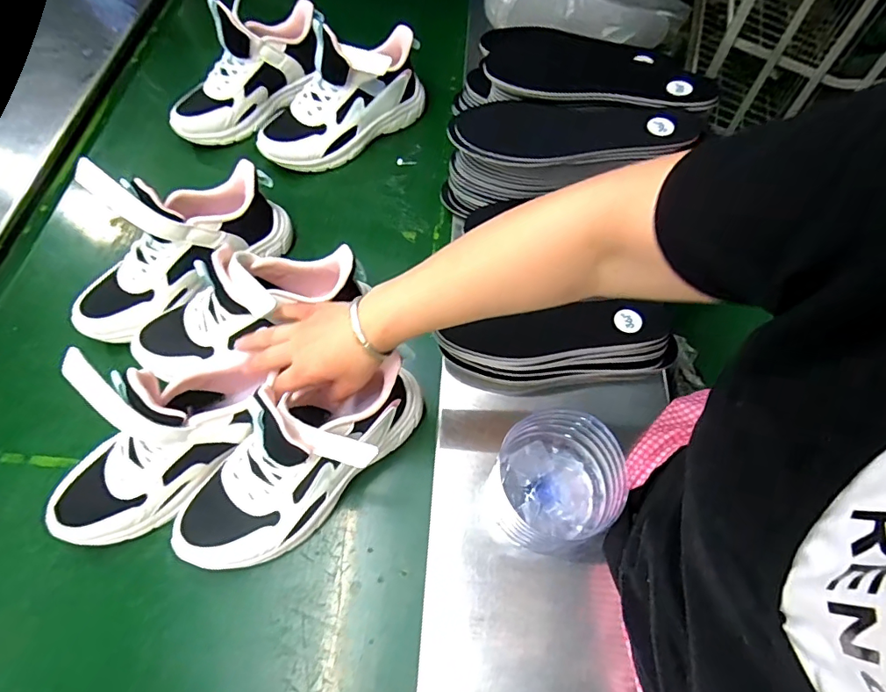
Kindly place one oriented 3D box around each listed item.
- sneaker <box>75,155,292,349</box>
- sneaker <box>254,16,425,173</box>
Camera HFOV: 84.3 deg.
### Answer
[{"bbox_3d":[-0.298,-0.119,0.538,0.093,0.149,0.261,37,67,18],"label":"sneaker"},{"bbox_3d":[-0.137,-0.345,0.676,0.257,0.134,0.088,-26,65,-14],"label":"sneaker"}]

